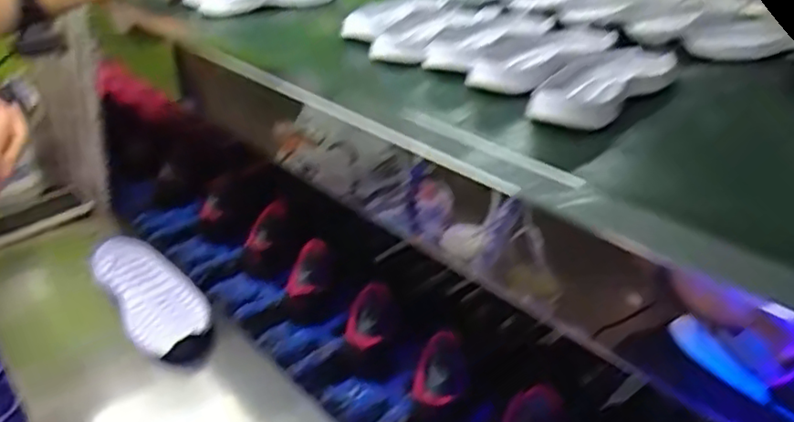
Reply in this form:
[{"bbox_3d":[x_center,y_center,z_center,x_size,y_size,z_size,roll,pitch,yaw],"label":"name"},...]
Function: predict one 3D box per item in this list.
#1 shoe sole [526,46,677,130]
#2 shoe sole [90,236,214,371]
[{"bbox_3d":[0.198,-0.122,0.588,0.081,0.022,0.218,22,38,37],"label":"shoe sole"},{"bbox_3d":[-0.335,0.117,0.861,0.109,0.054,0.300,-22,35,-31],"label":"shoe sole"}]

